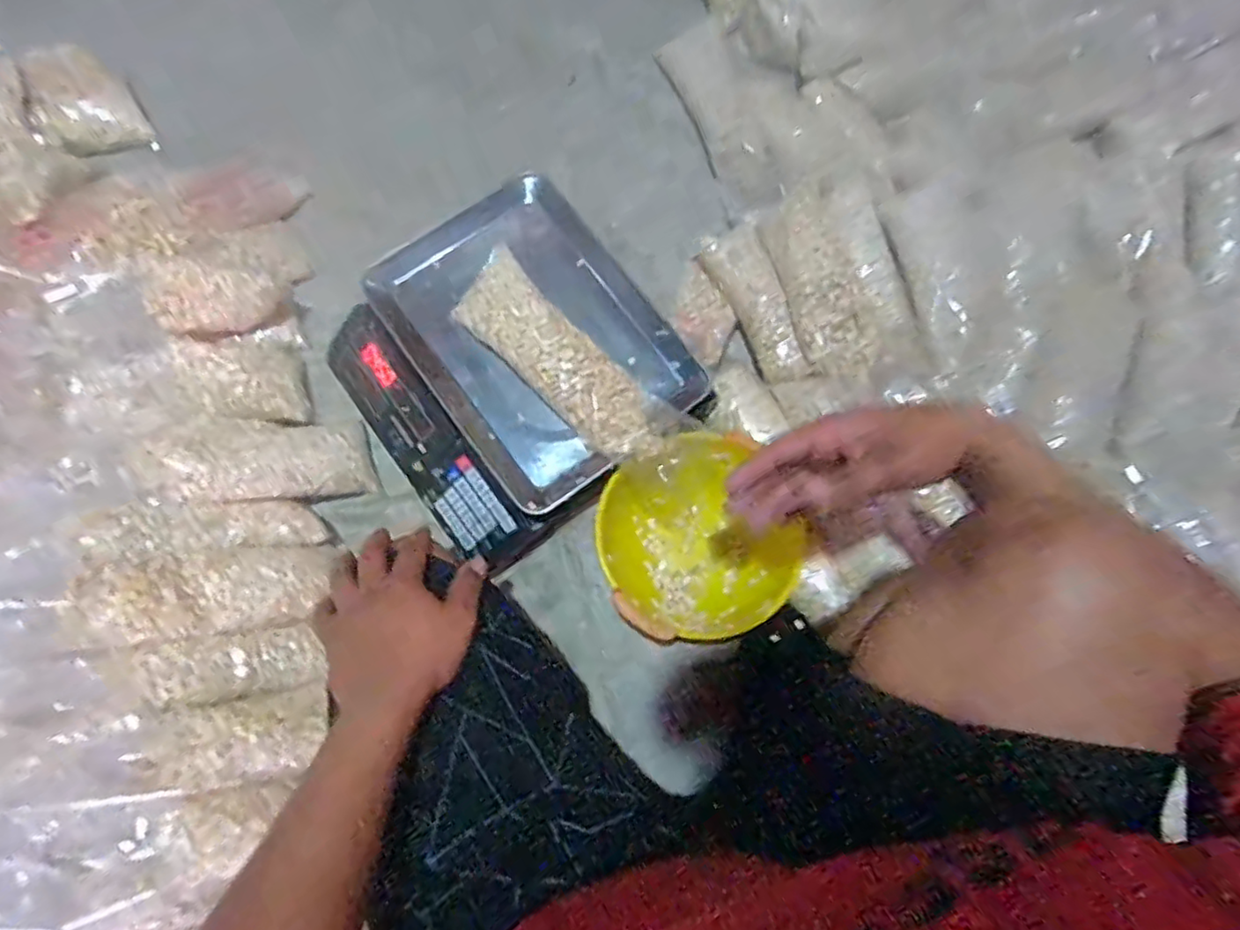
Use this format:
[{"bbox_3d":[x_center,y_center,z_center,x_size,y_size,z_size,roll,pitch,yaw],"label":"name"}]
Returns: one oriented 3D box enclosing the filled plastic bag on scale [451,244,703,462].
[{"bbox_3d":[-0.052,-0.097,0.642,0.257,0.056,0.078,43,79,8],"label":"filled plastic bag on scale"}]

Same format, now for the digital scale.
[{"bbox_3d":[-0.117,-0.102,0.696,0.319,0.092,0.336,-36,80,-10],"label":"digital scale"}]

